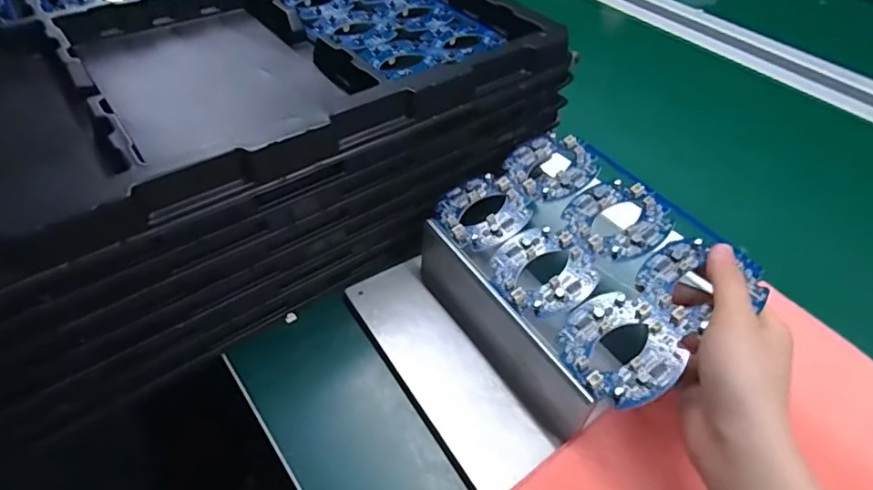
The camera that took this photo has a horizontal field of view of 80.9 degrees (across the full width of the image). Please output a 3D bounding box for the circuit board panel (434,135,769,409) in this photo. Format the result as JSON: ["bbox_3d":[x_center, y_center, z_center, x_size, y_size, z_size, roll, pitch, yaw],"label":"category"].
[{"bbox_3d":[0.101,-0.003,0.351,0.130,0.006,0.199,-34,54,-11],"label":"circuit board panel"}]

